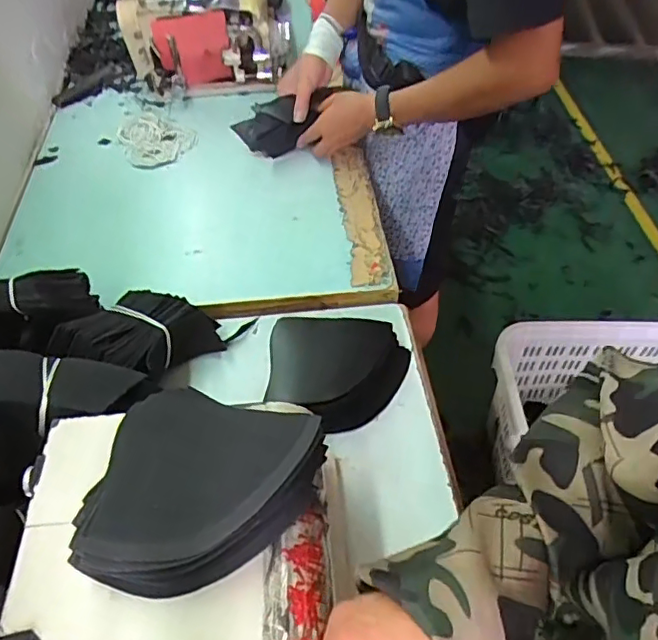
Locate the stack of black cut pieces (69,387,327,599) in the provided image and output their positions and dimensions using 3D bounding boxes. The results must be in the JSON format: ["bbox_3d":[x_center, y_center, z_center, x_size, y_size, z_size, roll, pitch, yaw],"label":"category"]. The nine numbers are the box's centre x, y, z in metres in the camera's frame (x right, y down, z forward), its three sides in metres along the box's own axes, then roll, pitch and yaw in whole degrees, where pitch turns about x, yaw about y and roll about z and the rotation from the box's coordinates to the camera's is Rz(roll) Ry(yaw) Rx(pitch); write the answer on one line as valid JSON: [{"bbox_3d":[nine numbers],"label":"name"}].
[{"bbox_3d":[-0.088,0.120,0.396,0.152,0.047,0.143,12,51,8],"label":"stack of black cut pieces"}]

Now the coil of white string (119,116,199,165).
[{"bbox_3d":[-0.283,-0.302,0.933,0.114,0.013,0.126,-22,55,-19],"label":"coil of white string"}]

